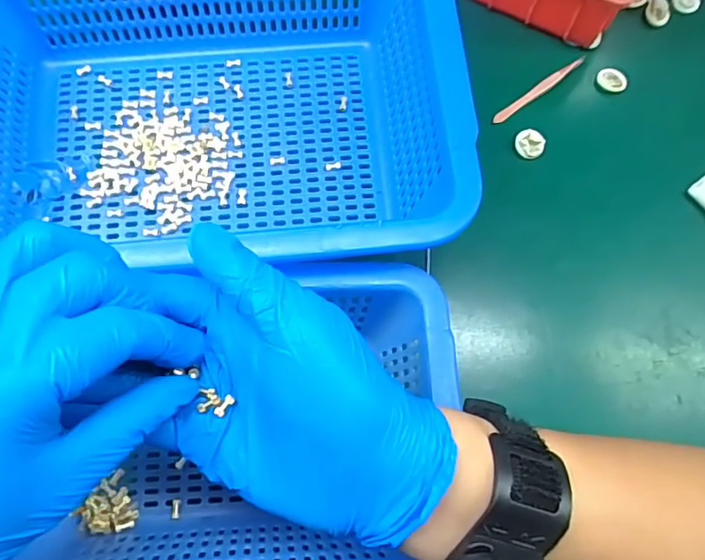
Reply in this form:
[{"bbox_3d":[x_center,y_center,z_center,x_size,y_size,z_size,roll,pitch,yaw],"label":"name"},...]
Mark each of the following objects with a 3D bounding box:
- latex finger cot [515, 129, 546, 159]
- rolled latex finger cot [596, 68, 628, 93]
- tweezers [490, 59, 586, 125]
[{"bbox_3d":[0.124,-0.095,0.398,0.020,0.007,0.018,39,77,8],"label":"latex finger cot"},{"bbox_3d":[0.190,-0.147,0.415,0.021,0.004,0.018,0,75,-2],"label":"rolled latex finger cot"},{"bbox_3d":[0.137,-0.140,0.415,0.085,0.004,0.008,-36,79,-10],"label":"tweezers"}]

